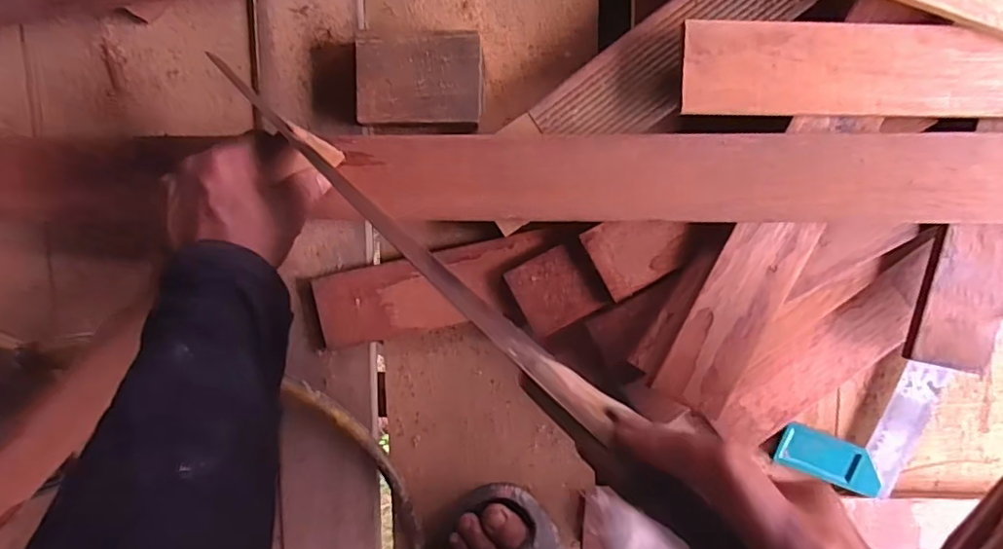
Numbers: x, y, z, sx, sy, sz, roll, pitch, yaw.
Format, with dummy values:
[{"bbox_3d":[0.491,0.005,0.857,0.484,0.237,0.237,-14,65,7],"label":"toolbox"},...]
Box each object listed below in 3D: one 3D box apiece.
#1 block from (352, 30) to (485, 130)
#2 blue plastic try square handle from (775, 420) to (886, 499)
[{"bbox_3d":[-0.063,-0.153,0.460,0.098,0.045,0.074,0,98,0],"label":"block"},{"bbox_3d":[0.303,0.169,0.520,0.101,0.016,0.039,20,97,-3],"label":"blue plastic try square handle"}]

